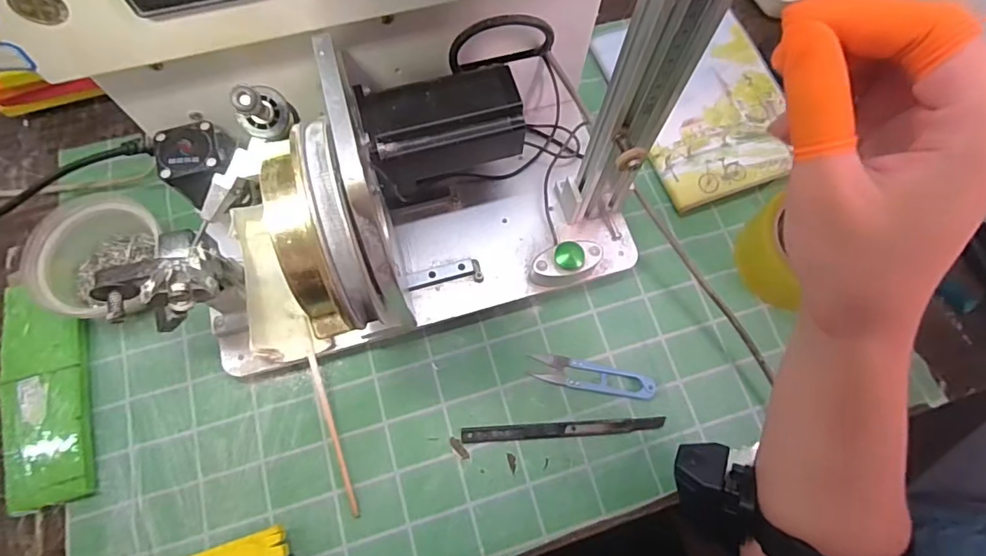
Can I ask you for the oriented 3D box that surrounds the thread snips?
[{"bbox_3d":[0.081,0.080,0.425,0.100,0.009,0.023,11,70,3],"label":"thread snips"}]

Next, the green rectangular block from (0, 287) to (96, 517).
[{"bbox_3d":[-0.354,0.089,0.413,0.059,0.016,0.174,-15,71,-6],"label":"green rectangular block"}]

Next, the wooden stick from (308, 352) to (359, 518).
[{"bbox_3d":[-0.123,0.121,0.400,0.007,0.008,0.124,-17,85,-7],"label":"wooden stick"}]

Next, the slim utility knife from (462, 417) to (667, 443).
[{"bbox_3d":[0.057,0.121,0.413,0.161,0.005,0.011,-3,70,-2],"label":"slim utility knife"}]

